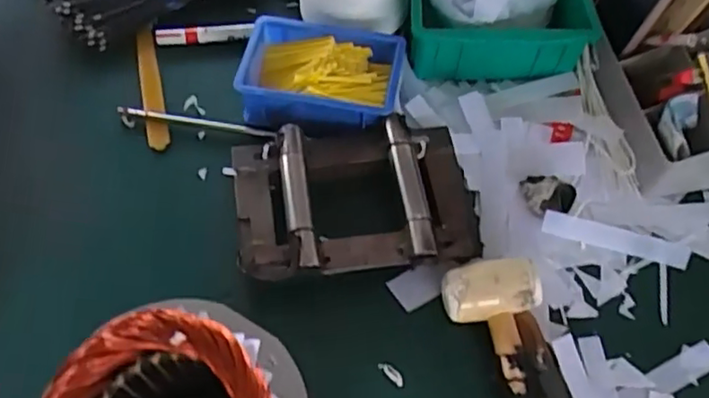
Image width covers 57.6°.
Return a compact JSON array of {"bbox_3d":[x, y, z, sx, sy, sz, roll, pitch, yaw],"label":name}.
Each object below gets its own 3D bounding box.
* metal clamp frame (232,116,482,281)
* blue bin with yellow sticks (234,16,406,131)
[{"bbox_3d":[0.003,-0.001,0.546,0.200,0.052,0.134,-4,60,-5],"label":"metal clamp frame"},{"bbox_3d":[-0.032,-0.111,0.604,0.144,0.049,0.109,9,60,3],"label":"blue bin with yellow sticks"}]

